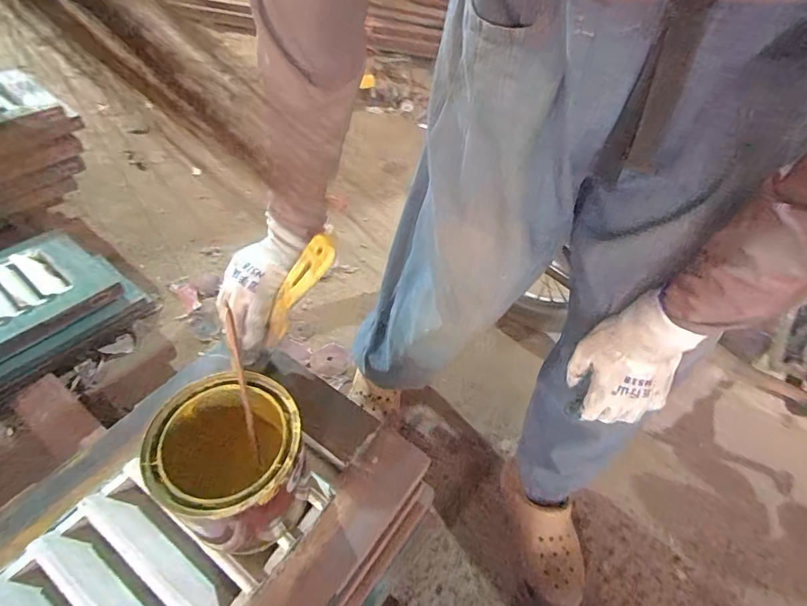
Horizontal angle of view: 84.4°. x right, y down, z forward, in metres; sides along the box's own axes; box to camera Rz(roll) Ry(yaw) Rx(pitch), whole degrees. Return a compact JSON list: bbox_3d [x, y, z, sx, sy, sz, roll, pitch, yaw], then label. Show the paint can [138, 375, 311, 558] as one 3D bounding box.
[{"bbox_3d":[-0.139,0.136,0.377,0.107,0.118,0.109,3,49,-3],"label":"paint can"}]

